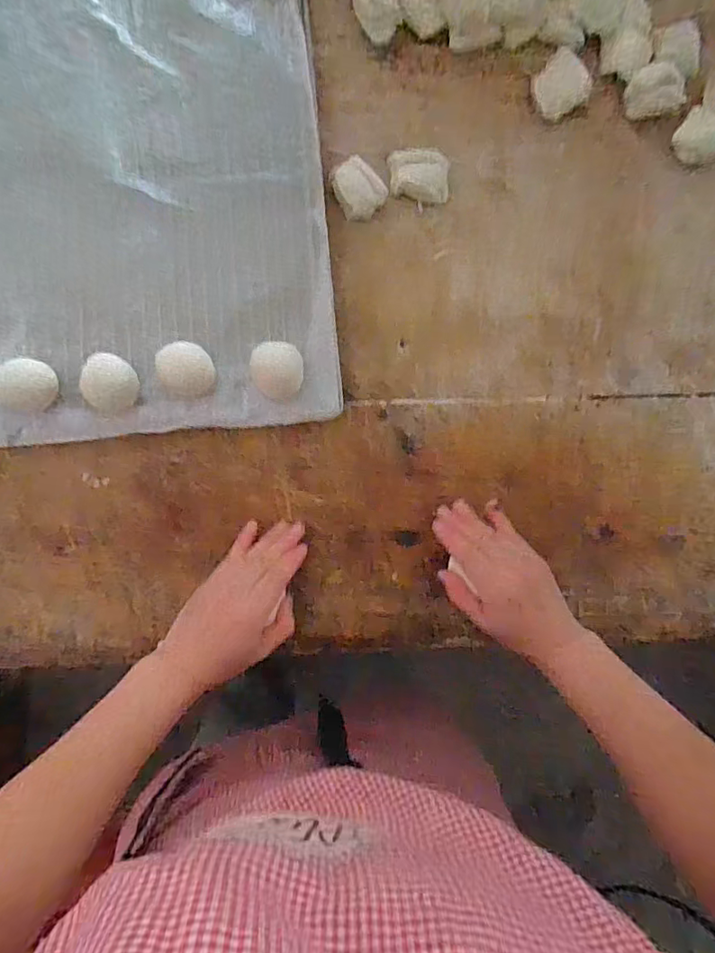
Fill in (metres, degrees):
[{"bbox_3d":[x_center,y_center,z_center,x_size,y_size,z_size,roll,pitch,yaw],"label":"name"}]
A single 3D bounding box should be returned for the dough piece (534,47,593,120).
[{"bbox_3d":[0.199,-0.382,0.517,0.048,0.024,0.049,0,84,-4],"label":"dough piece"}]

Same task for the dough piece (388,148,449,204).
[{"bbox_3d":[0.057,-0.283,0.498,0.056,0.024,0.042,4,84,-4],"label":"dough piece"}]

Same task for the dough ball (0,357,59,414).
[{"bbox_3d":[-0.275,-0.075,0.436,0.045,0.020,0.041,0,84,-4],"label":"dough ball"}]

